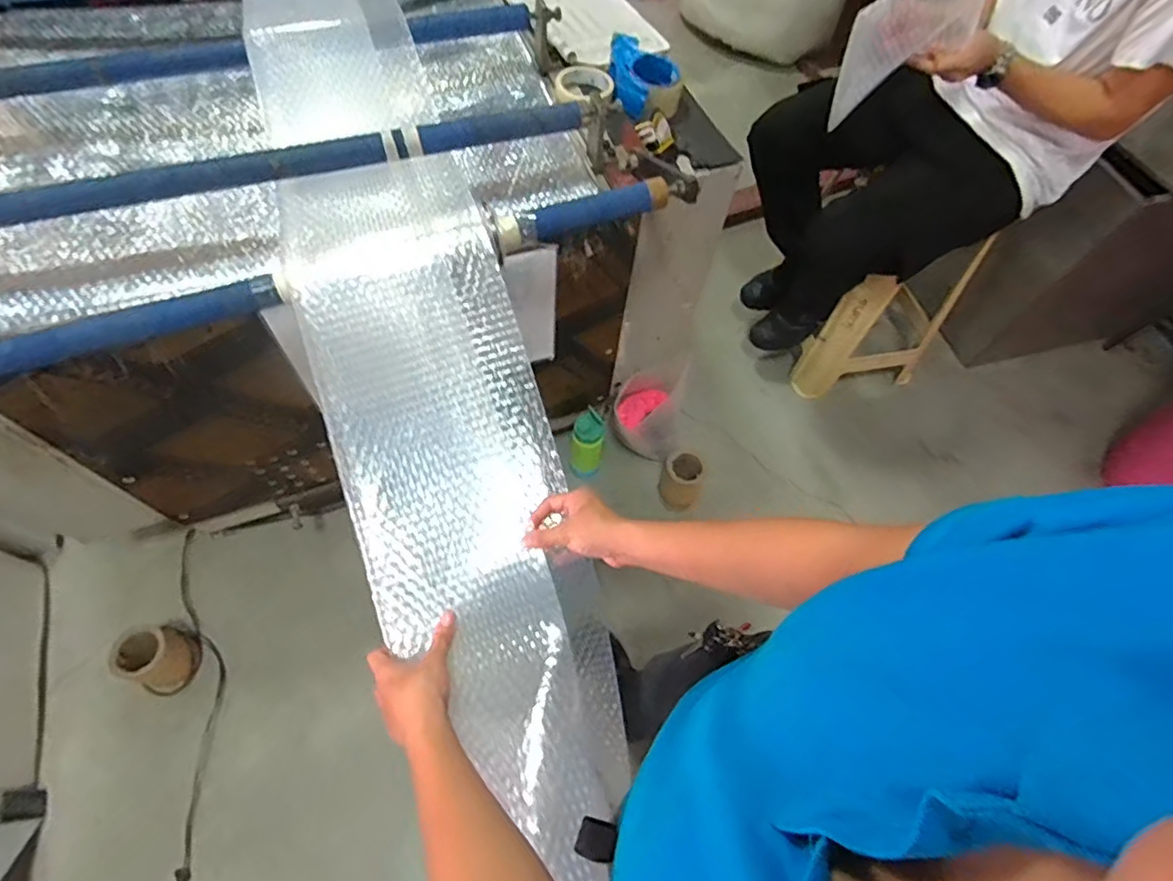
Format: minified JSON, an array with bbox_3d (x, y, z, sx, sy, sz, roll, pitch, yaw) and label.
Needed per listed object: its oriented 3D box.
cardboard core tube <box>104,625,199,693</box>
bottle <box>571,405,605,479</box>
[{"bbox_3d":[-0.857,0.435,1.148,0.094,0.151,0.110,28,63,11],"label":"cardboard core tube"},{"bbox_3d":[0.001,0.011,1.376,0.071,0.233,0.066,2,61,-3],"label":"bottle"}]

